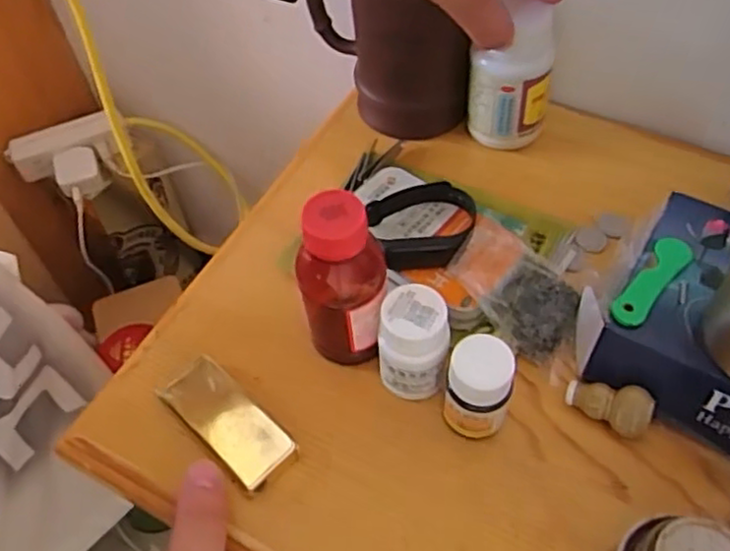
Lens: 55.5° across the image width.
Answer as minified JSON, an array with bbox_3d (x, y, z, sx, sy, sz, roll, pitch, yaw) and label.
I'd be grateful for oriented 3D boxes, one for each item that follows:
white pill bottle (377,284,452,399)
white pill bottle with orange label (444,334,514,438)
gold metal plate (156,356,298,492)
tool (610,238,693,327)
[{"bbox_3d":[0.024,0.037,0.349,0.034,0.060,0.033,-1,54,3],"label":"white pill bottle"},{"bbox_3d":[0.054,0.056,0.334,0.029,0.058,0.028,11,56,12],"label":"white pill bottle with orange label"},{"bbox_3d":[-0.070,0.075,0.355,0.032,0.015,0.074,-40,61,-22],"label":"gold metal plate"},{"bbox_3d":[0.144,0.002,0.347,0.017,0.004,0.059,32,63,24],"label":"tool"}]

